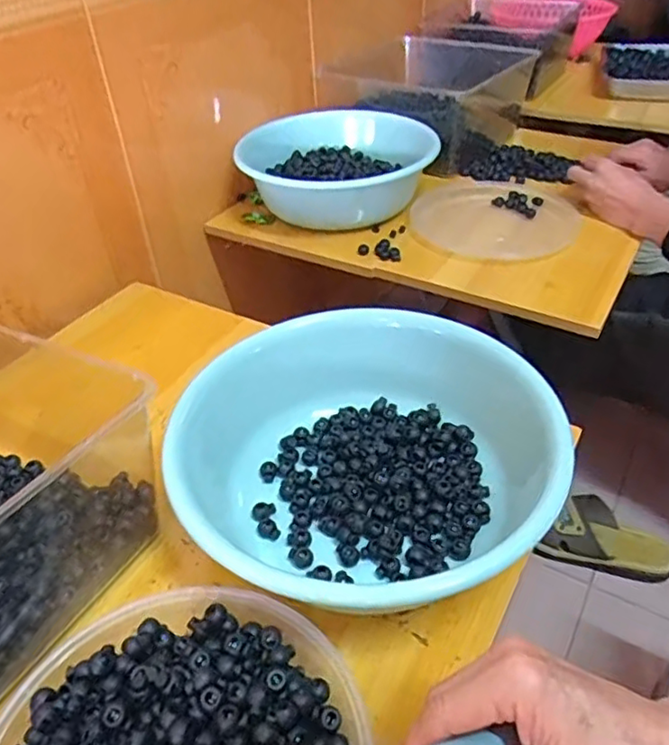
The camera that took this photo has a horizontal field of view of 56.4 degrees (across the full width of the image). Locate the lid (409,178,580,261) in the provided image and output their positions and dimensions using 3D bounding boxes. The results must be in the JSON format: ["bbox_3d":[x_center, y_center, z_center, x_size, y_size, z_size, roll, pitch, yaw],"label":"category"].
[{"bbox_3d":[0.240,-0.235,0.938,0.234,0.025,0.234,-2,40,1],"label":"lid"}]

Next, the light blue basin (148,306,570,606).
[{"bbox_3d":[0.023,0.073,0.520,0.272,0.099,0.299,29,50,32],"label":"light blue basin"}]

